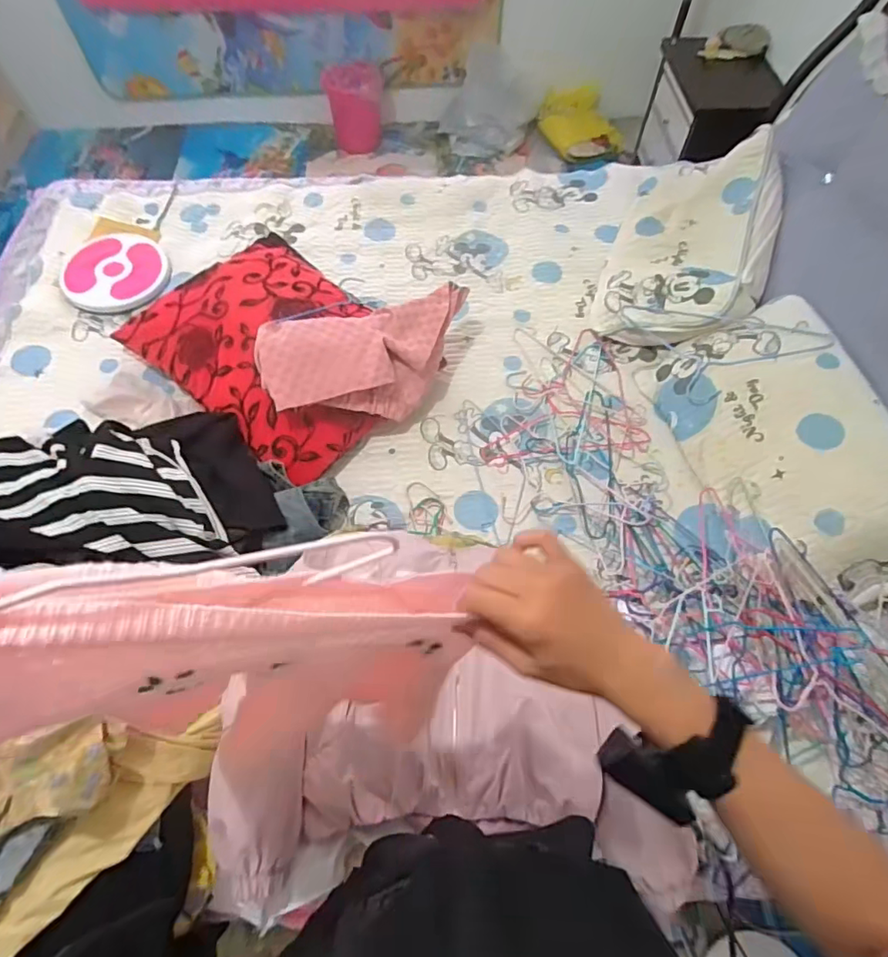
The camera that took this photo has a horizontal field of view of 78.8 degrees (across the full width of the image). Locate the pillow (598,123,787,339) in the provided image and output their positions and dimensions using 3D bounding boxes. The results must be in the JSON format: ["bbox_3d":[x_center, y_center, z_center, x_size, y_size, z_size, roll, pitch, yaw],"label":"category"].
[{"bbox_3d":[0.618,-0.612,1.367,0.375,0.145,0.647,12,63,28],"label":"pillow"}]

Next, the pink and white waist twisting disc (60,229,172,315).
[{"bbox_3d":[-0.857,-0.544,1.413,0.255,0.039,0.267,-22,64,-12],"label":"pink and white waist twisting disc"}]

